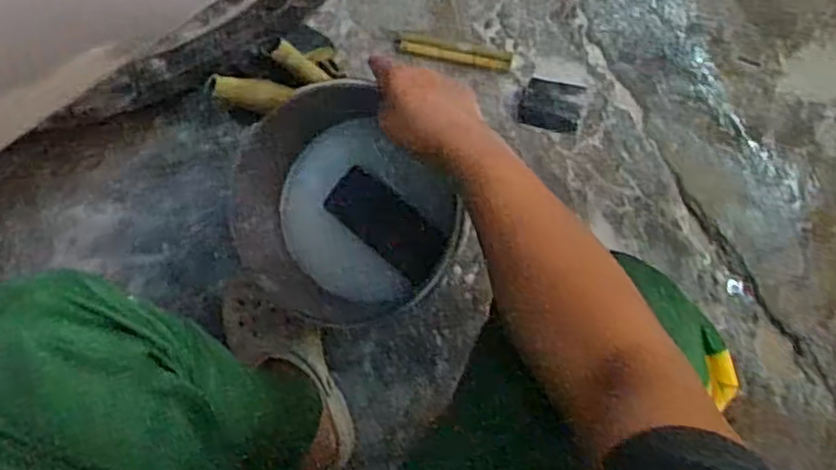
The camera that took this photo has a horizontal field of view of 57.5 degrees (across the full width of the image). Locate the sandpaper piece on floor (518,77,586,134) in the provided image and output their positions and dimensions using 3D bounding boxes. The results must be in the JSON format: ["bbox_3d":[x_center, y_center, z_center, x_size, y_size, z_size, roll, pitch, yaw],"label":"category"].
[{"bbox_3d":[0.156,-0.151,0.888,0.072,0.010,0.055,18,110,26],"label":"sandpaper piece on floor"}]

